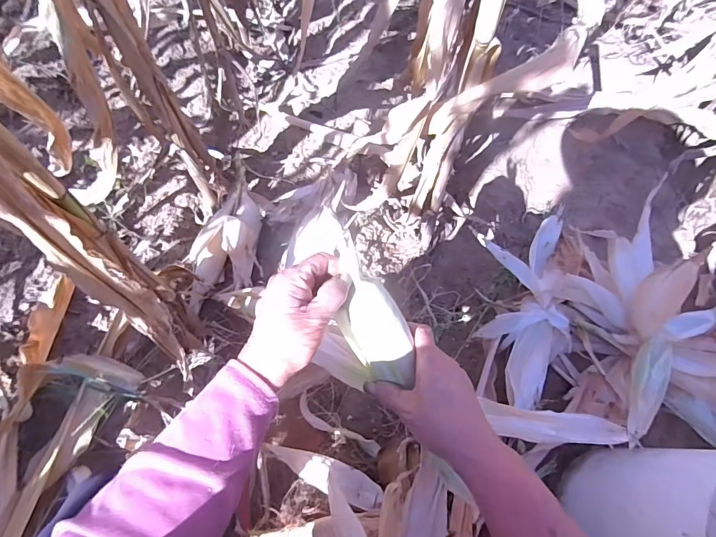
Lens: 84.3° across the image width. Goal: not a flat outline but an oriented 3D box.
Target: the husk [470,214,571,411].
[{"bbox_3d":[0.335,0.075,0.779,0.177,0.066,0.414,4,62,2],"label":"husk"}]

